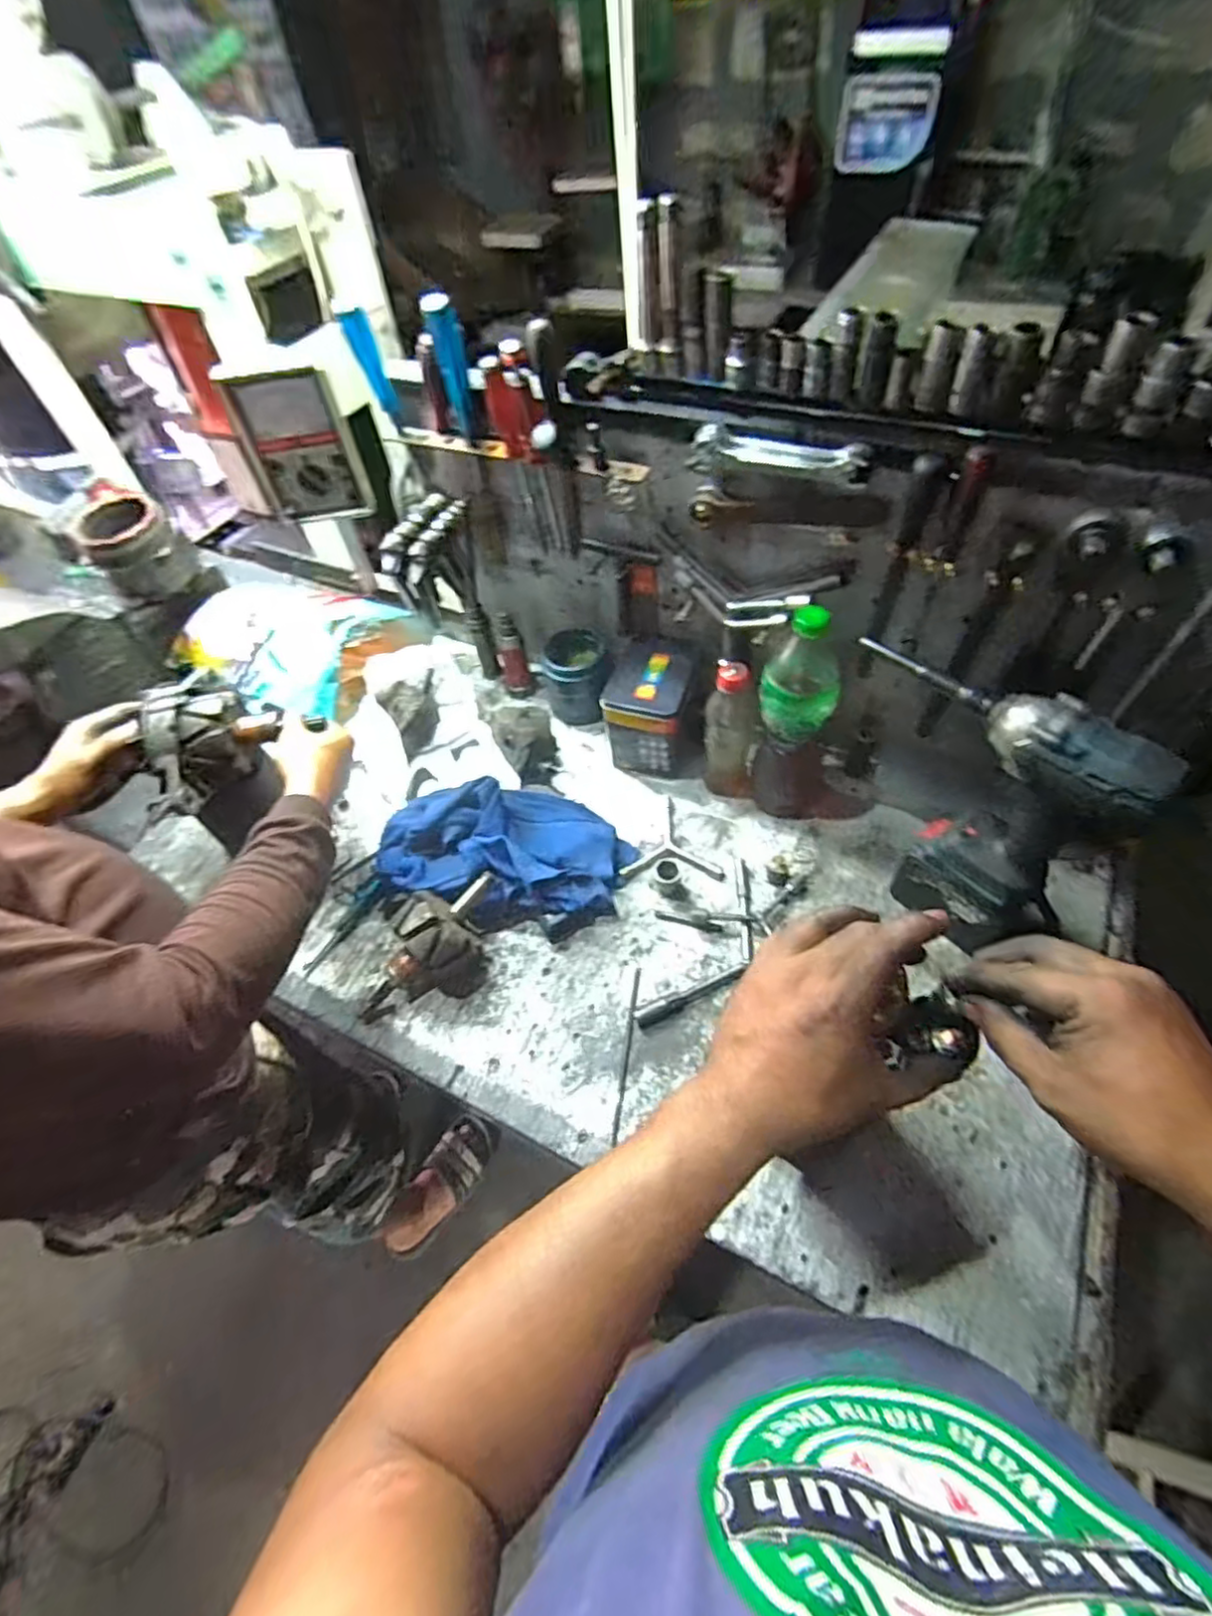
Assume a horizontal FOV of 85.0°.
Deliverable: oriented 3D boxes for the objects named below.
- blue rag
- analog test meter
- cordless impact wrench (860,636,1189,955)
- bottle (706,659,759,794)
[{"bbox_3d":[-0.122,0.036,0.768,0.291,0.093,0.179,8,55,10],"label":"blue rag"},{"bbox_3d":[-0.378,-0.447,0.823,0.123,0.171,0.040,-17,54,-7],"label":"analog test meter"},{"bbox_3d":[0.346,-0.007,0.623,0.080,0.280,0.229,-28,56,-15],"label":"cordless impact wrench"},{"bbox_3d":[0.150,-0.093,0.788,0.061,0.198,0.049,4,54,8],"label":"bottle"}]

